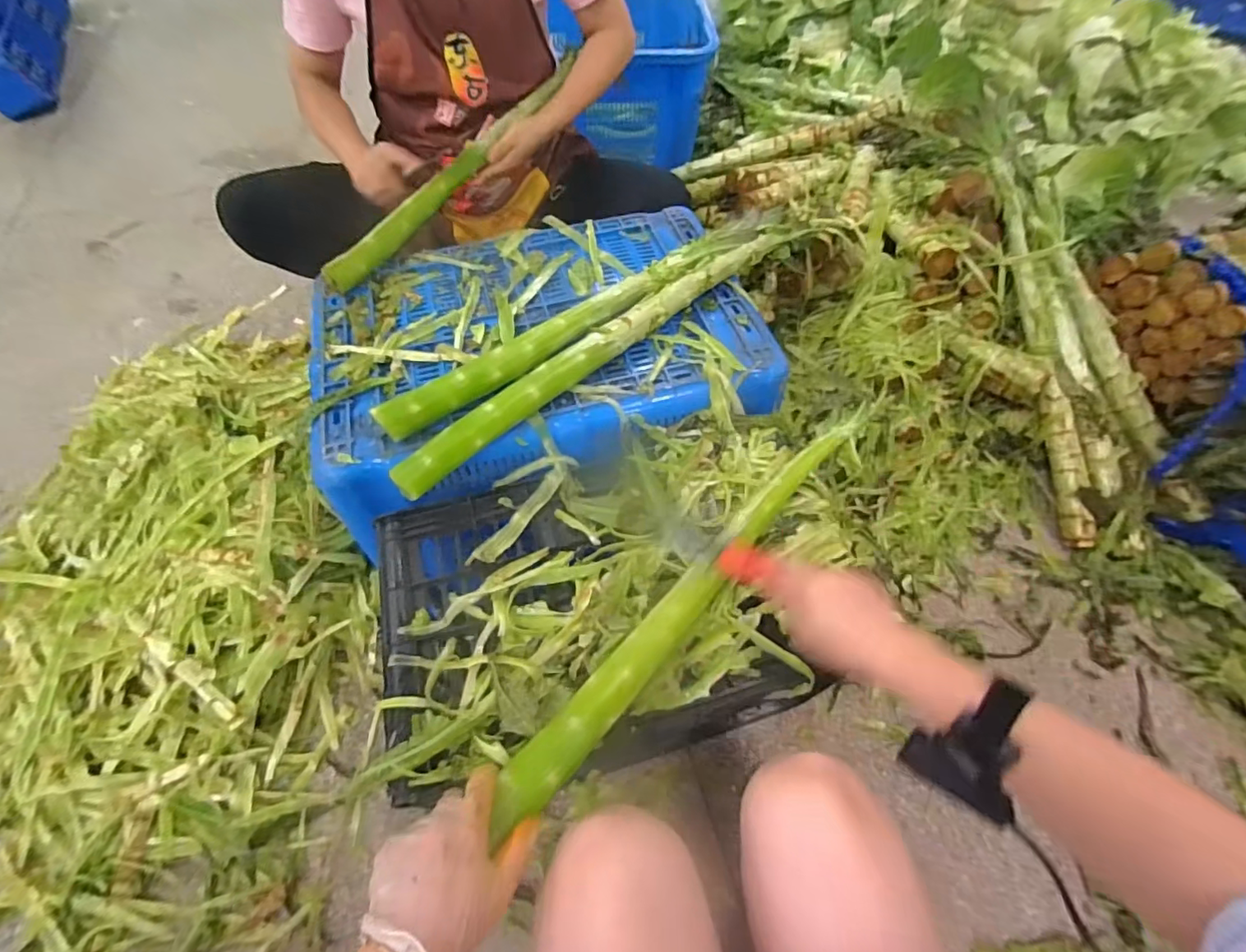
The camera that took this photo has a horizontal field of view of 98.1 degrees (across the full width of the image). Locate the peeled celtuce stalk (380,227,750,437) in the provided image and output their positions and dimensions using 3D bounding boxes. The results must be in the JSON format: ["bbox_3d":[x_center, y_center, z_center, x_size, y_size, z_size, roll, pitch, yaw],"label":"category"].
[{"bbox_3d":[-0.044,-0.207,0.684,0.565,0.036,0.043,-35,64,-19],"label":"peeled celtuce stalk"}]

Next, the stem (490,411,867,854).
[{"bbox_3d":[0.075,0.101,0.522,0.045,0.036,0.515,37,62,21],"label":"stem"}]

